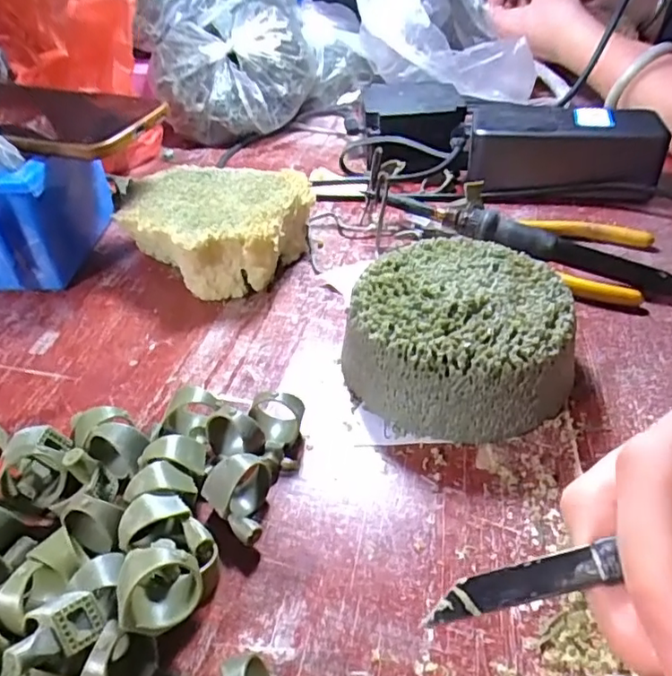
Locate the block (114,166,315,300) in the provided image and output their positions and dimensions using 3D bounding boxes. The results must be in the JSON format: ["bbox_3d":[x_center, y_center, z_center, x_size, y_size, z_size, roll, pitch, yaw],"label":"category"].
[{"bbox_3d":[-0.081,-0.068,0.368,0.117,0.045,0.099,9,41,14],"label":"block"}]

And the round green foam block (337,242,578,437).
[{"bbox_3d":[0.061,-0.001,0.276,0.097,0.046,0.095,-2,39,1],"label":"round green foam block"}]

